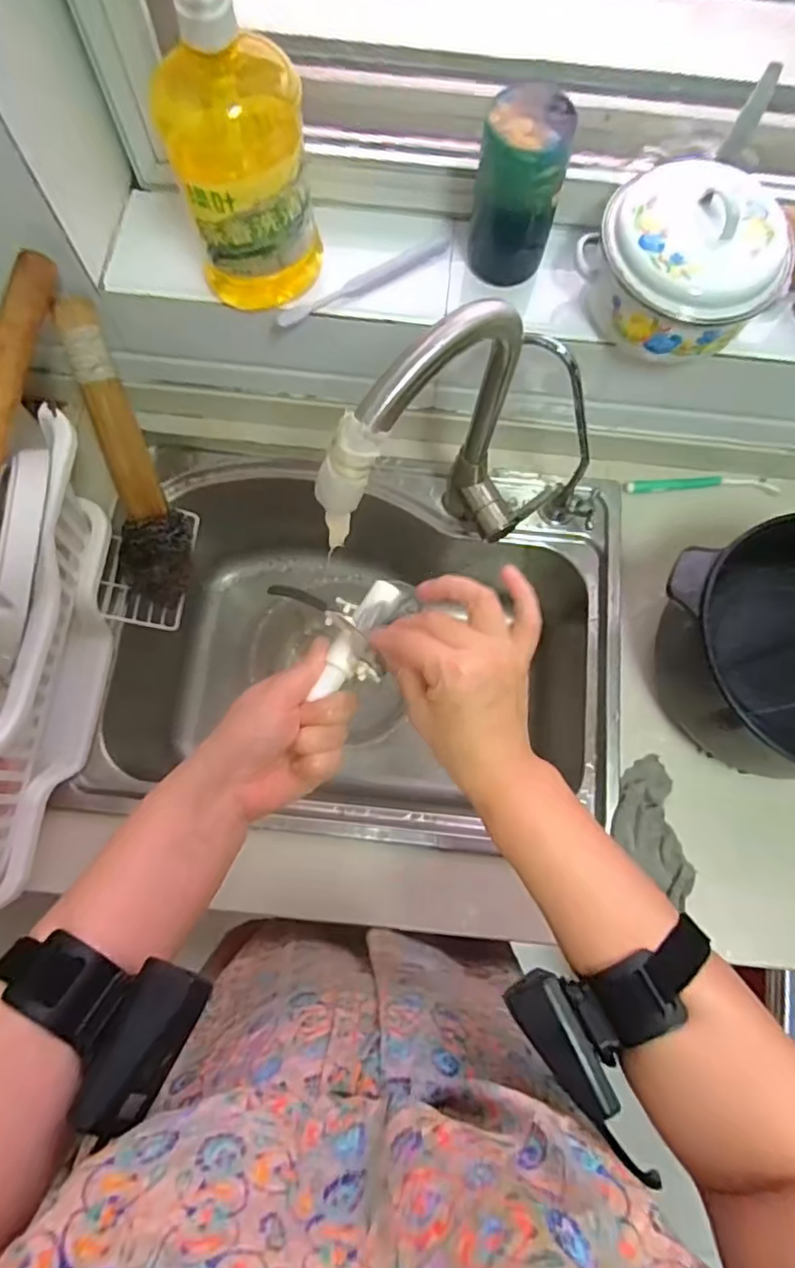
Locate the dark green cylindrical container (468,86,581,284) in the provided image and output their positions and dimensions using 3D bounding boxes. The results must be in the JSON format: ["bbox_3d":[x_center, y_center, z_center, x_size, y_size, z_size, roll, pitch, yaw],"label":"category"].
[{"bbox_3d":[0.102,-0.374,0.522,0.071,0.130,0.073,0,74,-1],"label":"dark green cylindrical container"}]

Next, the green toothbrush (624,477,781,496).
[{"bbox_3d":[0.372,-0.182,0.738,0.196,0.023,0.026,-3,75,-2],"label":"green toothbrush"}]

